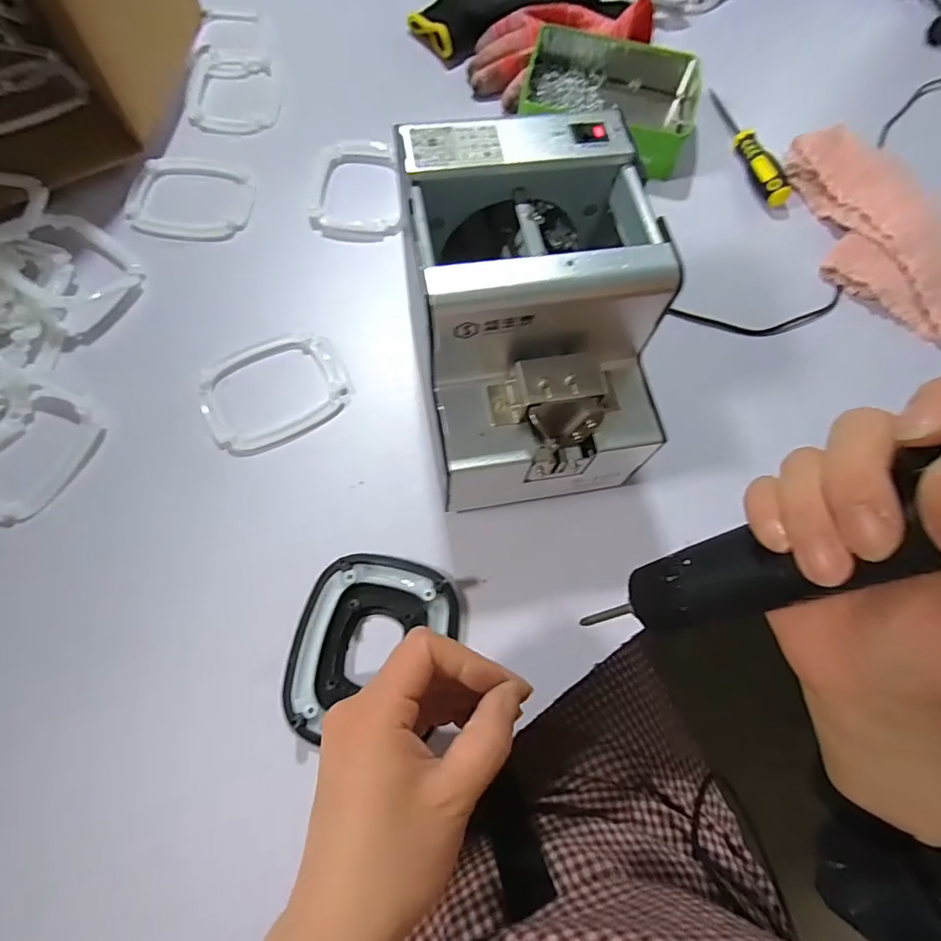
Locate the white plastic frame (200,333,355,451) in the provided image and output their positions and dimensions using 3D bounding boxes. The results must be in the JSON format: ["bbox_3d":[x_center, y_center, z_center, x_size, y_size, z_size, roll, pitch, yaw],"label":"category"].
[{"bbox_3d":[-0.144,-0.062,0.381,0.105,0.007,0.081,-23,72,-11],"label":"white plastic frame"}]

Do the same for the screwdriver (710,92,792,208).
[{"bbox_3d":[0.254,-0.301,0.477,0.020,0.027,0.147,-12,70,-7],"label":"screwdriver"}]

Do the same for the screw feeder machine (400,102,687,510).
[{"bbox_3d":[0.033,-0.079,0.312,0.139,0.142,0.185,-8,70,-6],"label":"screw feeder machine"}]

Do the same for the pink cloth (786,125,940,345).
[{"bbox_3d":[0.345,-0.205,0.441,0.107,0.045,0.221,-27,73,-12],"label":"pink cloth"}]

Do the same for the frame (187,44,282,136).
[{"bbox_3d":[-0.220,-0.355,0.481,0.083,0.013,0.097,0,69,-3],"label":"frame"}]

